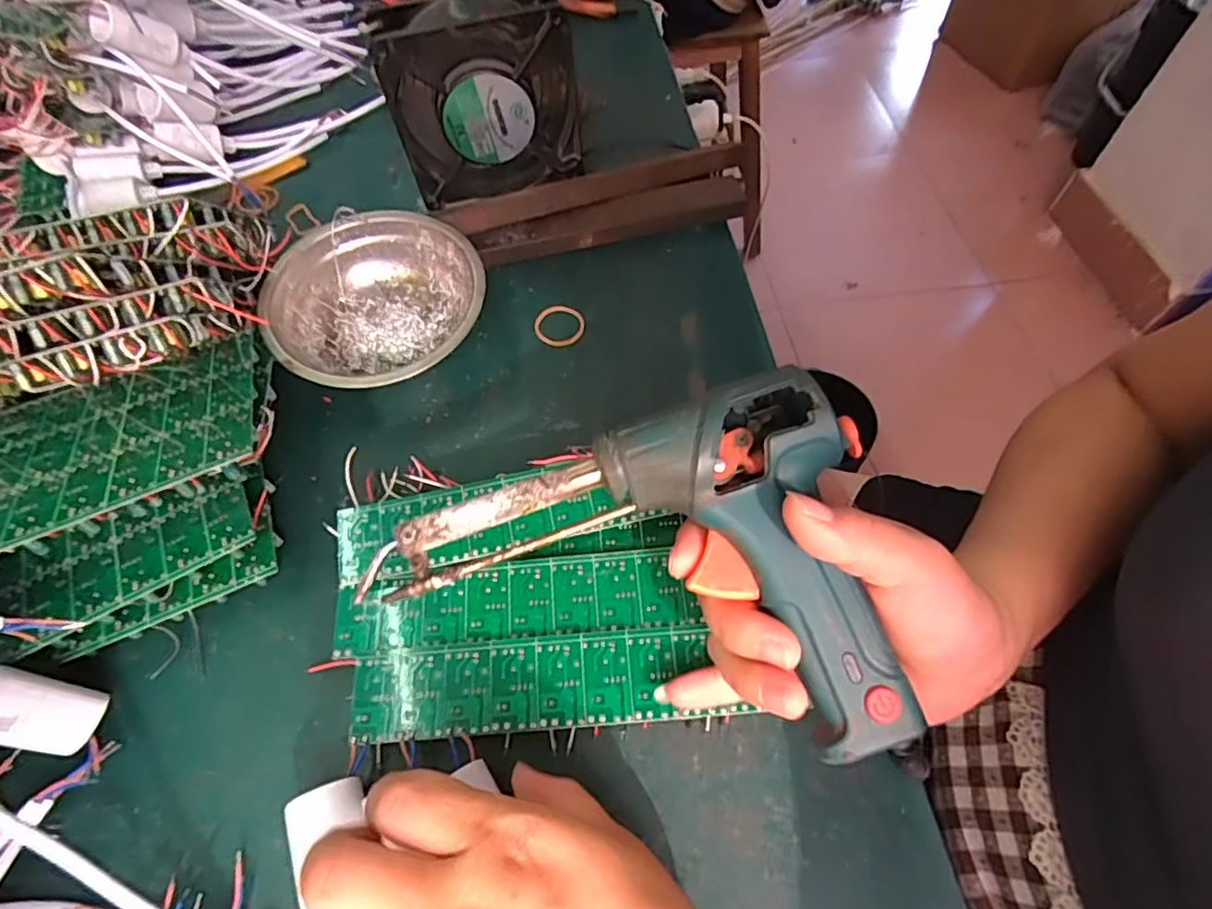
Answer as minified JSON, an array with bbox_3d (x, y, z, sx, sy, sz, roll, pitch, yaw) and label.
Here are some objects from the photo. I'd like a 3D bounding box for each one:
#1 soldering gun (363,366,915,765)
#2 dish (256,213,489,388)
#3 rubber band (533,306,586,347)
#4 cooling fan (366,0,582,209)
[{"bbox_3d":[0.026,0.022,0.249,0.204,0.045,0.125,16,88,7],"label":"soldering gun"},{"bbox_3d":[-0.137,-0.088,0.379,0.122,0.046,0.121,-24,62,-11],"label":"dish"},{"bbox_3d":[-0.030,-0.083,0.393,0.033,0.004,0.030,-1,60,2],"label":"rubber band"},{"bbox_3d":[-0.081,-0.241,0.415,0.123,0.108,0.046,-12,60,-4],"label":"cooling fan"}]

